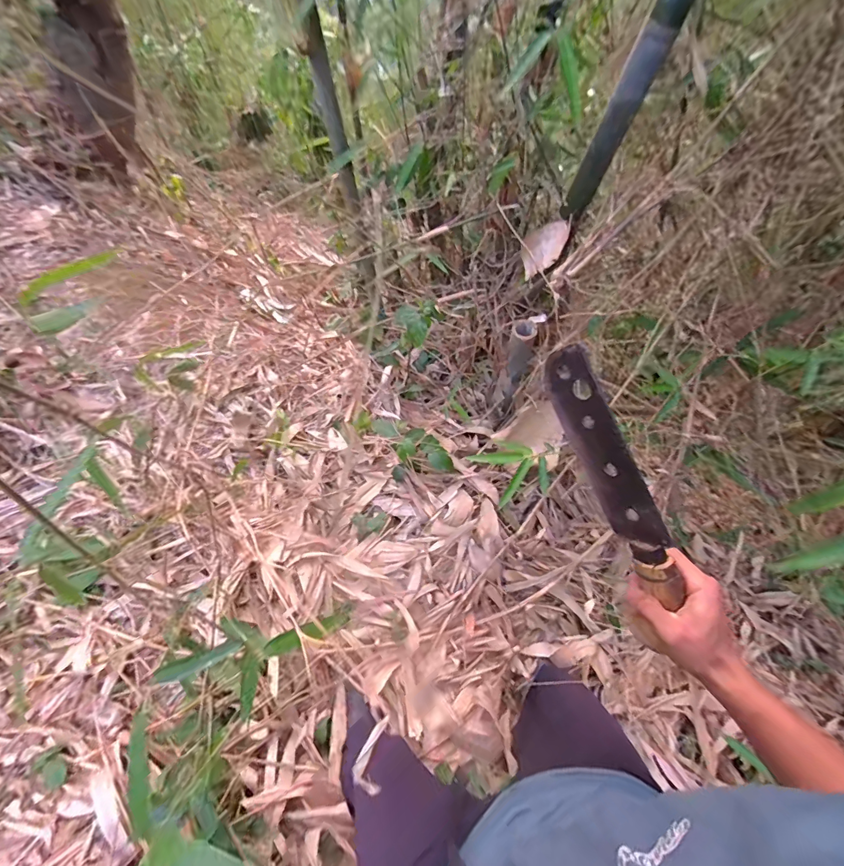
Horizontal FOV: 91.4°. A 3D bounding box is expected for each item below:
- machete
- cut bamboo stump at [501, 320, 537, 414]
[{"bbox_3d":[0.186,0.048,0.403,0.019,0.067,0.276,-31,100,-16],"label":"machete"},{"bbox_3d":[0.290,-0.206,1.367,0.078,0.420,0.074,2,65,-1],"label":"cut bamboo stump"}]

